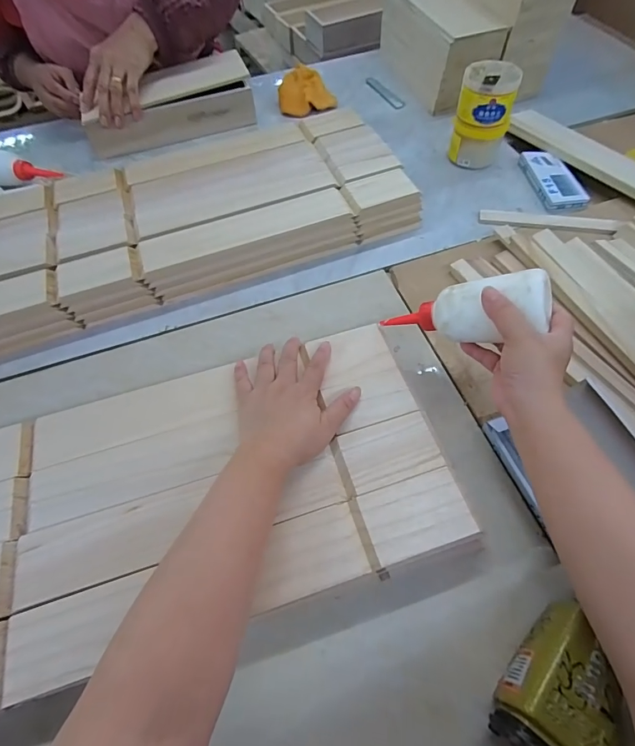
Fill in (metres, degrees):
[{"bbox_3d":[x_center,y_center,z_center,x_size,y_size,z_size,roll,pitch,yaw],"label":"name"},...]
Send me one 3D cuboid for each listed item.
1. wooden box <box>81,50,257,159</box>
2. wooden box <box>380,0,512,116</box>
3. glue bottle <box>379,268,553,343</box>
[{"bbox_3d":[-0.256,-0.454,0.676,0.289,0.077,0.088,-23,61,-10],"label":"wooden box"},{"bbox_3d":[0.214,-0.623,0.737,0.105,0.121,0.314,-16,60,-6],"label":"wooden box"},{"bbox_3d":[0.131,-0.054,0.375,0.154,0.040,0.046,-7,51,44],"label":"glue bottle"}]

